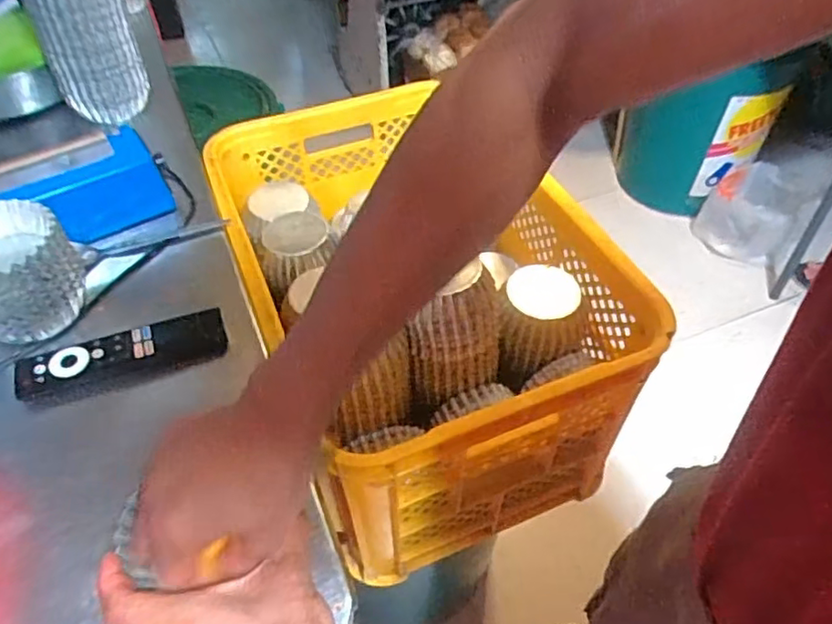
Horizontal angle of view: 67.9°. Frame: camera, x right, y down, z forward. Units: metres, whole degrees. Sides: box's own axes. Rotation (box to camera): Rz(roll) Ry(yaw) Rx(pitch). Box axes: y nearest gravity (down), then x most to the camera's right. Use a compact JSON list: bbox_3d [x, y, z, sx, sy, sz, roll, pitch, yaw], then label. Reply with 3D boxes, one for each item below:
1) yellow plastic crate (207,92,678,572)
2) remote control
[{"bbox_3d":[-0.012,-0.013,0.764,0.351,0.271,0.518,-18,51,-15],"label":"yellow plastic crate"},{"bbox_3d":[-0.248,0.037,0.526,0.165,0.016,0.051,-17,50,-13],"label":"remote control"}]

